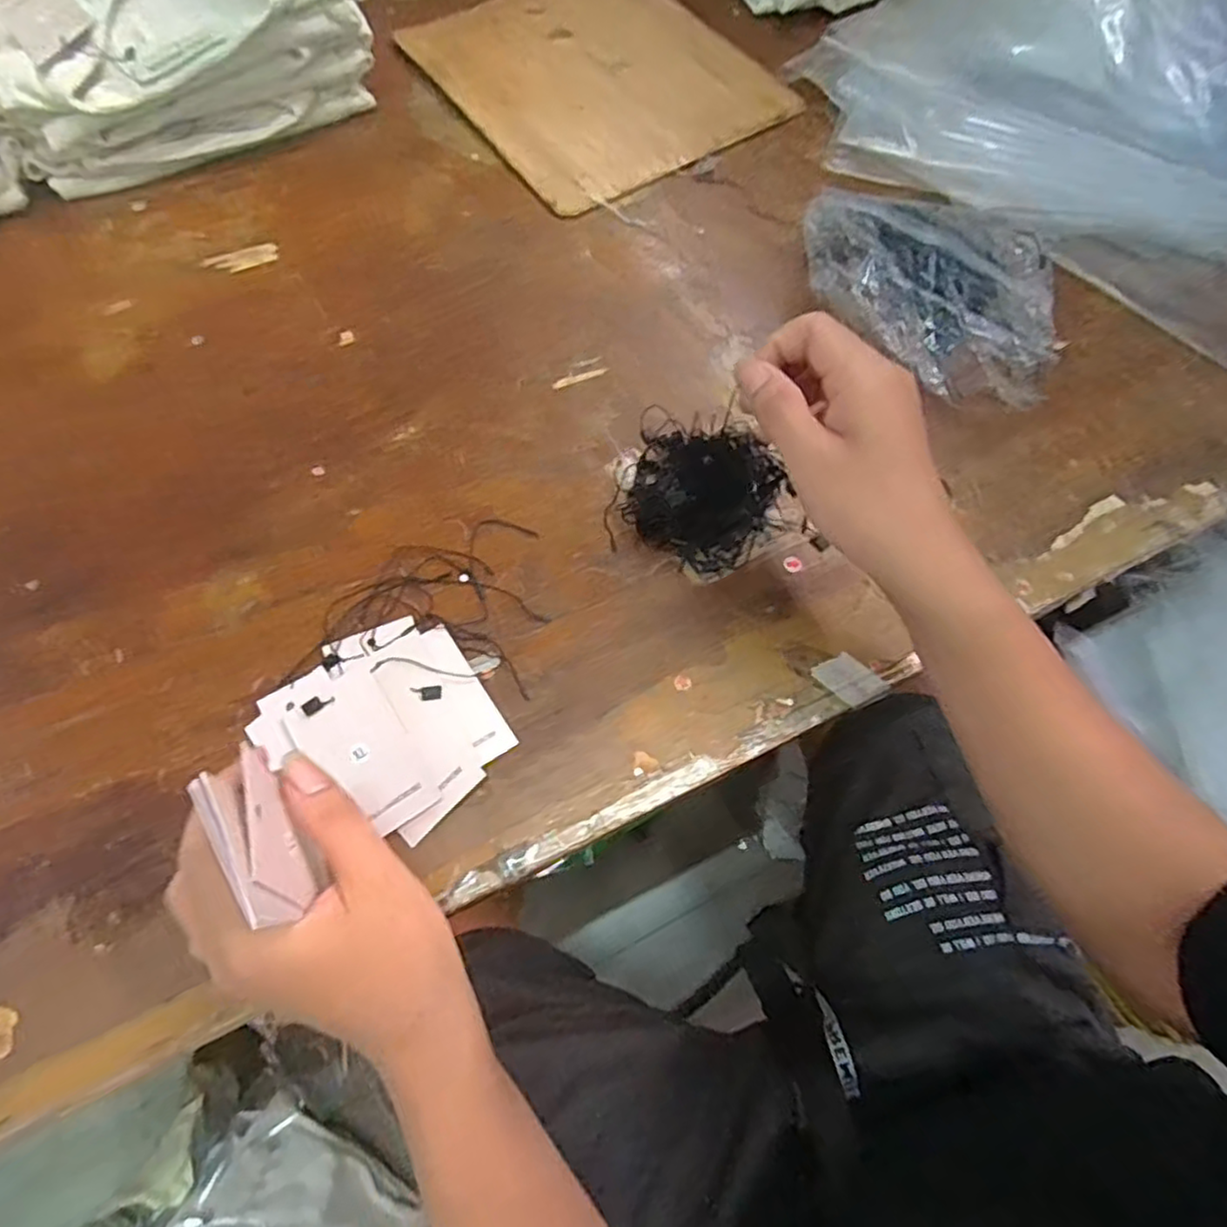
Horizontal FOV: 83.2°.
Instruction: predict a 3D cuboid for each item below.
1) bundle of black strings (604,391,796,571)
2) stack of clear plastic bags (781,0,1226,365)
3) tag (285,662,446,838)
[{"bbox_3d":[0.051,-0.077,0.418,0.090,0.022,0.096,19,68,9],"label":"bundle of black strings"},{"bbox_3d":[0.422,-0.447,0.564,0.422,0.048,0.462,40,73,16],"label":"stack of clear plastic bags"},{"bbox_3d":[-0.126,0.071,0.347,0.049,0.006,0.081,-32,79,-8],"label":"tag"}]

